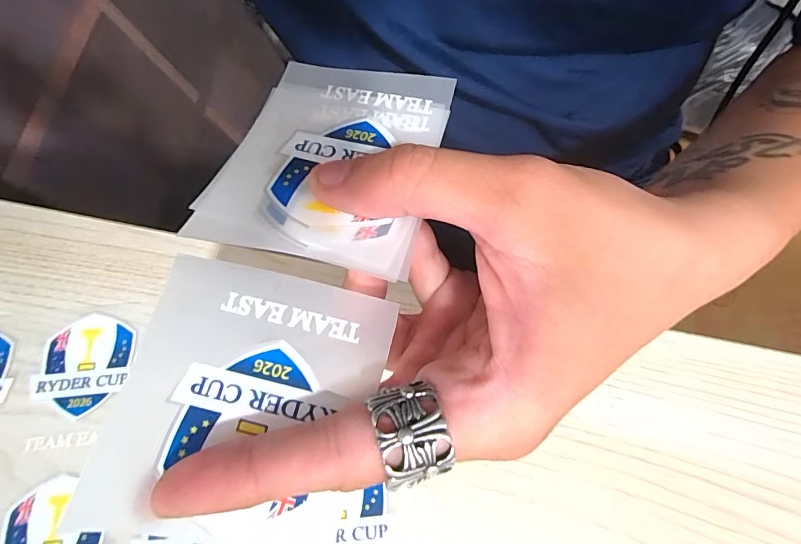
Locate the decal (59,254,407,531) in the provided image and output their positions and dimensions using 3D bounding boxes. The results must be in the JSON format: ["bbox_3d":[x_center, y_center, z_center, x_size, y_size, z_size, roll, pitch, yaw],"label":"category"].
[{"bbox_3d":[-0.042,0.035,0.117,0.065,0.004,0.070,13,72,2],"label":"decal"}]

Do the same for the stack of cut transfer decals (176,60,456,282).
[{"bbox_3d":[-0.021,-0.039,0.140,0.065,0.015,0.083,13,67,6],"label":"stack of cut transfer decals"}]

